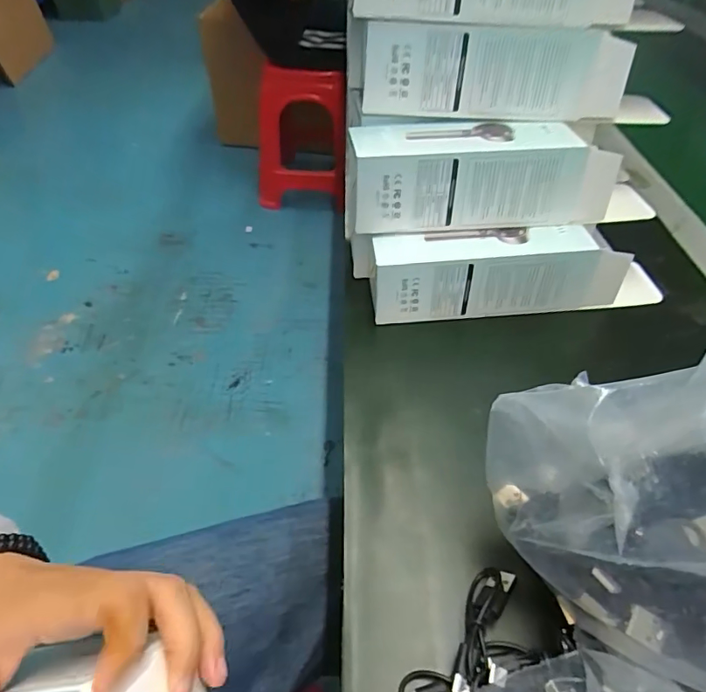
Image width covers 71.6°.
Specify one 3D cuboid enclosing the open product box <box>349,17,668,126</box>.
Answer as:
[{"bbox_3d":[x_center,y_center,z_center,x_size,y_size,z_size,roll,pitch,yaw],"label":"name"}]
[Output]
[{"bbox_3d":[0.107,-0.205,0.367,0.195,0.067,0.052,5,25,1],"label":"open product box"}]

